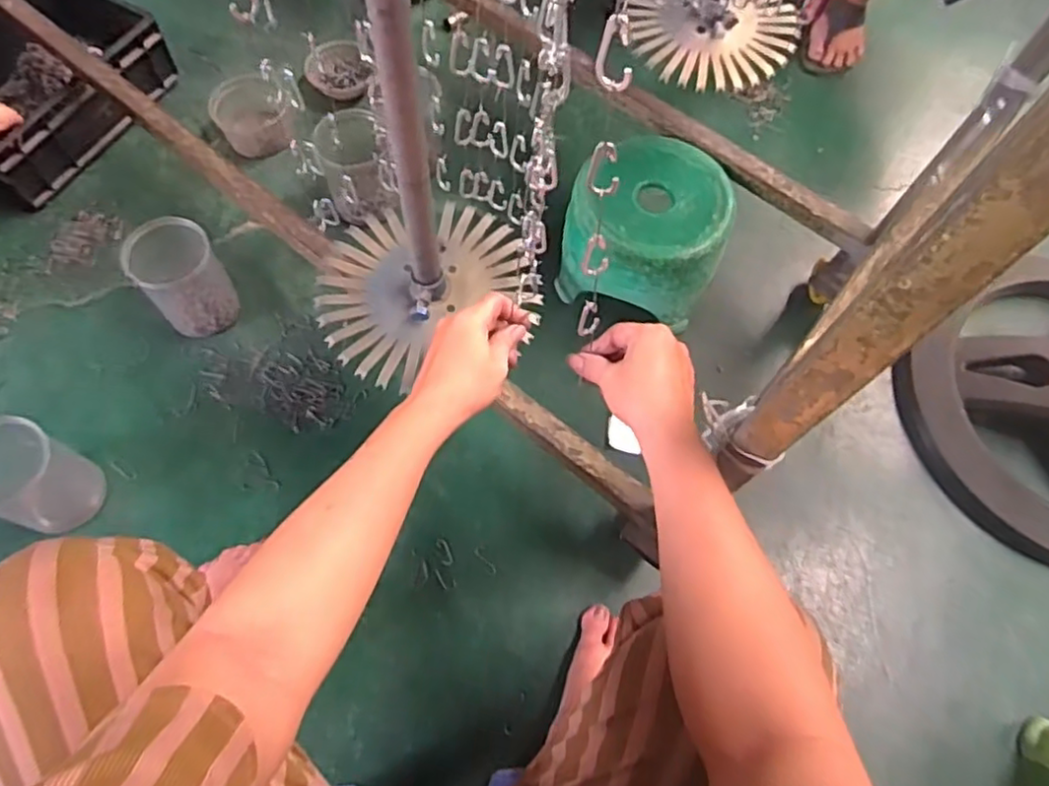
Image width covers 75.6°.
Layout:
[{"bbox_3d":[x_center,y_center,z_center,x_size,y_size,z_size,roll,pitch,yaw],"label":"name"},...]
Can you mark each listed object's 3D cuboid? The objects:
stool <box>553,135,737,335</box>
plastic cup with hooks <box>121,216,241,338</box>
[{"bbox_3d":[0.165,-0.227,0.946,0.205,0.150,0.208,14,67,3],"label":"stool"},{"bbox_3d":[-0.448,-0.149,0.897,0.100,0.134,0.100,1,67,-3],"label":"plastic cup with hooks"}]

